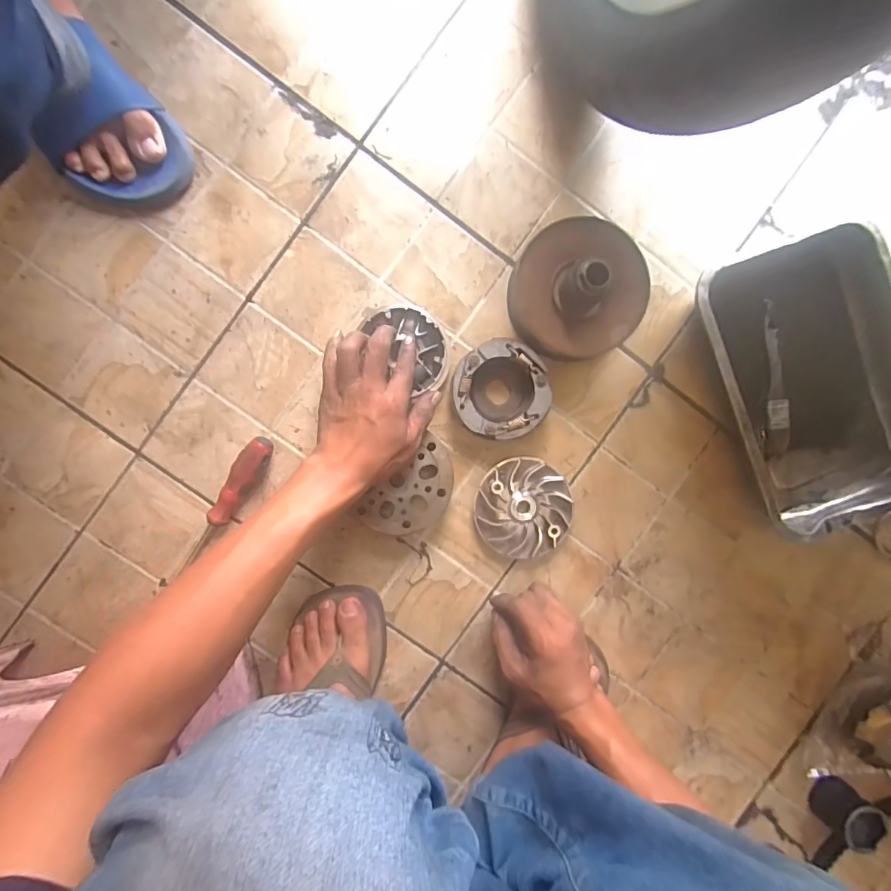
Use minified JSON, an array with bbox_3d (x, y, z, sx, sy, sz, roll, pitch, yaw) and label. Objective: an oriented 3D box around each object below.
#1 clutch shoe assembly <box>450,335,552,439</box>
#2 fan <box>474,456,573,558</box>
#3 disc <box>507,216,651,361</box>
[{"bbox_3d":[0.058,-0.058,0.511,0.098,0.036,0.102,0,92,-3],"label":"clutch shoe assembly"},{"bbox_3d":[0.087,0.069,0.525,0.108,0.020,0.103,0,92,-3],"label":"fan"},{"bbox_3d":[0.139,-0.159,0.486,0.132,0.080,0.134,0,92,-3],"label":"disc"}]

